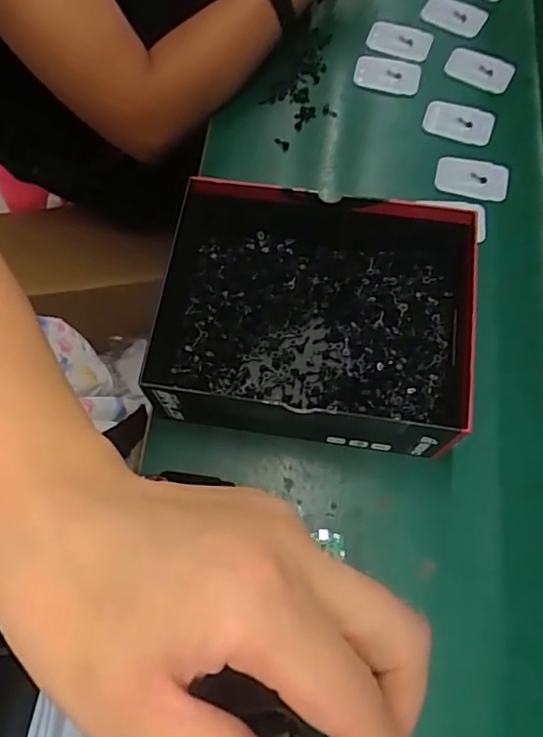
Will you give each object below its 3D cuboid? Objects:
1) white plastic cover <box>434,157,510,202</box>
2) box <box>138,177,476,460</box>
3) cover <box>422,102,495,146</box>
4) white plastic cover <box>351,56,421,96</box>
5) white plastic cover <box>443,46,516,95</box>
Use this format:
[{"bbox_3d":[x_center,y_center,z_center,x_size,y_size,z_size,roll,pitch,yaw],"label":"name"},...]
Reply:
[{"bbox_3d":[0.203,-0.192,0.574,0.072,0.006,0.049,13,66,6],"label":"white plastic cover"},{"bbox_3d":[0.032,-0.042,0.476,0.268,0.085,0.210,7,66,3],"label":"box"},{"bbox_3d":[0.199,-0.262,0.602,0.071,0.004,0.048,20,67,8],"label":"cover"},{"bbox_3d":[0.129,-0.326,0.629,0.072,0.008,0.047,10,66,4],"label":"white plastic cover"},{"bbox_3d":[0.232,-0.333,0.636,0.072,0.009,0.040,31,69,13],"label":"white plastic cover"}]

